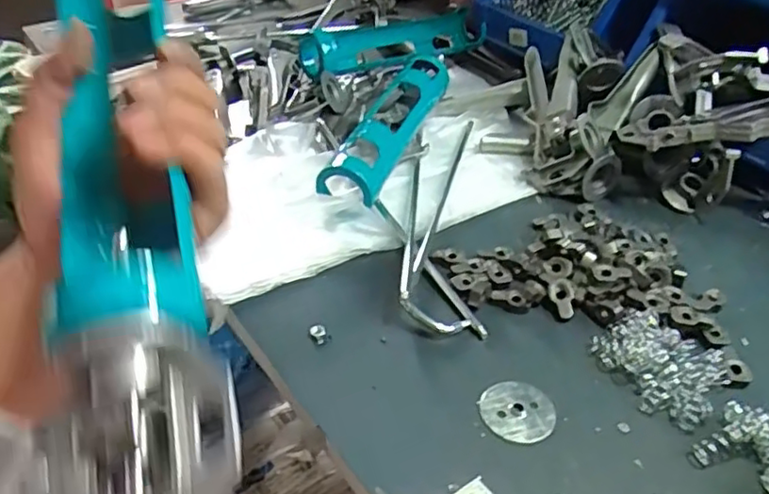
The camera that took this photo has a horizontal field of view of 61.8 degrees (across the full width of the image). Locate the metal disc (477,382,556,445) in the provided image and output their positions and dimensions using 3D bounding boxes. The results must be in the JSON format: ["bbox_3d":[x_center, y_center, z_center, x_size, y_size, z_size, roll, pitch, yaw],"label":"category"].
[{"bbox_3d":[0.085,0.103,0.410,0.047,0.004,0.046,2,38,-2],"label":"metal disc"}]

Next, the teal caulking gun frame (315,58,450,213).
[{"bbox_3d":[0.005,-0.116,0.634,0.055,0.051,0.251,15,40,14],"label":"teal caulking gun frame"}]

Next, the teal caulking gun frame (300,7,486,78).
[{"bbox_3d":[0.014,-0.246,0.755,0.251,0.044,0.078,-27,47,-33],"label":"teal caulking gun frame"}]

